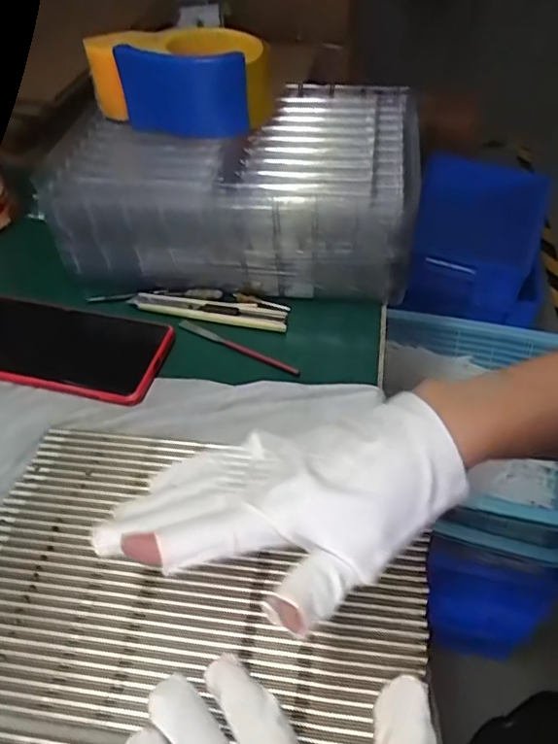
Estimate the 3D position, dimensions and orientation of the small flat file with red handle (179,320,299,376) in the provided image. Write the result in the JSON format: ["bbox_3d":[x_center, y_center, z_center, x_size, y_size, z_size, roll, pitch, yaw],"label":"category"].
[{"bbox_3d":[-0.032,-0.020,0.455,0.108,0.005,0.007,23,53,22],"label":"small flat file with red handle"}]

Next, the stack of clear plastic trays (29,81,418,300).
[{"bbox_3d":[-0.034,-0.158,0.510,0.284,0.100,0.174,3,49,5],"label":"stack of clear plastic trays"}]

